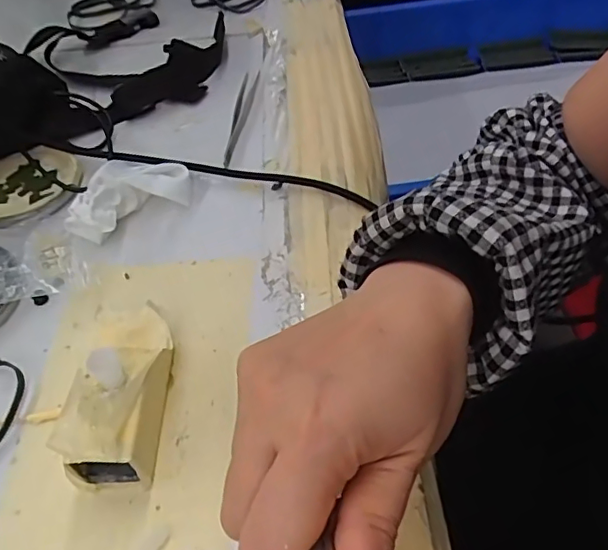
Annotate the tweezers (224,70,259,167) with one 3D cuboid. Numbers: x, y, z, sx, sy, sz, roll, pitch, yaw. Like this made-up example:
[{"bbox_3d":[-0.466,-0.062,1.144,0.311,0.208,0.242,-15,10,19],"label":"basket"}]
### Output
[{"bbox_3d":[-0.049,-0.129,0.444,0.012,0.007,0.123,2,50,5],"label":"tweezers"}]

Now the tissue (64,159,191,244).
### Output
[{"bbox_3d":[-0.123,-0.059,0.377,0.085,0.028,0.059,-35,57,-24],"label":"tissue"}]

